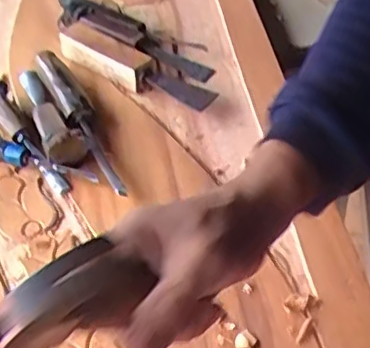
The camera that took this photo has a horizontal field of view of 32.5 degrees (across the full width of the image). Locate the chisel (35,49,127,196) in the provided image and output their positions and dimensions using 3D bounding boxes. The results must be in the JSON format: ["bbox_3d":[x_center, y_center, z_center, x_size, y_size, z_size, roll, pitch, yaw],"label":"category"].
[{"bbox_3d":[-0.110,-0.060,0.683,0.031,0.037,0.240,-23,47,-14],"label":"chisel"}]

